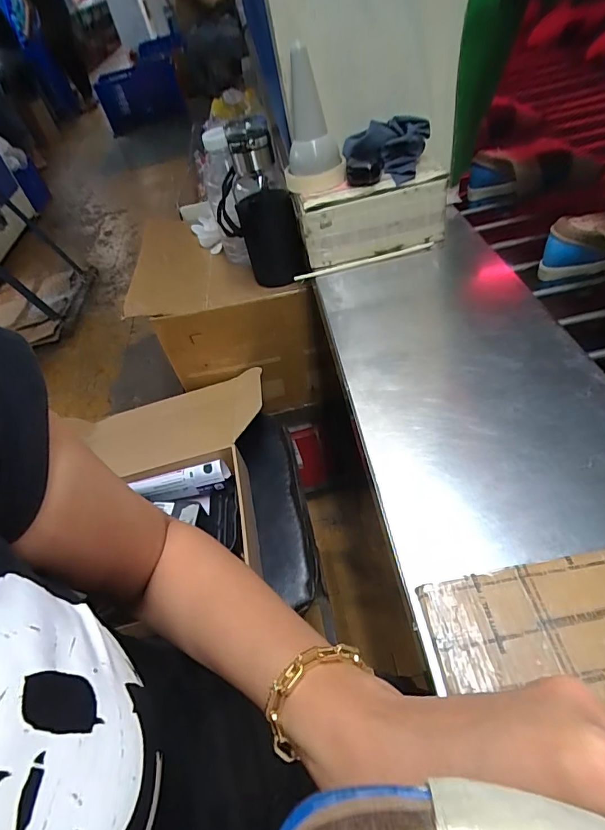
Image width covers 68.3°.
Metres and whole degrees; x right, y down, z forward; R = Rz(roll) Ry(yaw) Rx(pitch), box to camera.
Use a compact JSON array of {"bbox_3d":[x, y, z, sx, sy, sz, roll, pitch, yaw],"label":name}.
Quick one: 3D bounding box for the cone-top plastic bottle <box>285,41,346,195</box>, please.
[{"bbox_3d":[0.012,-0.359,0.561,0.080,0.155,0.088,16,50,19],"label":"cone-top plastic bottle"}]

